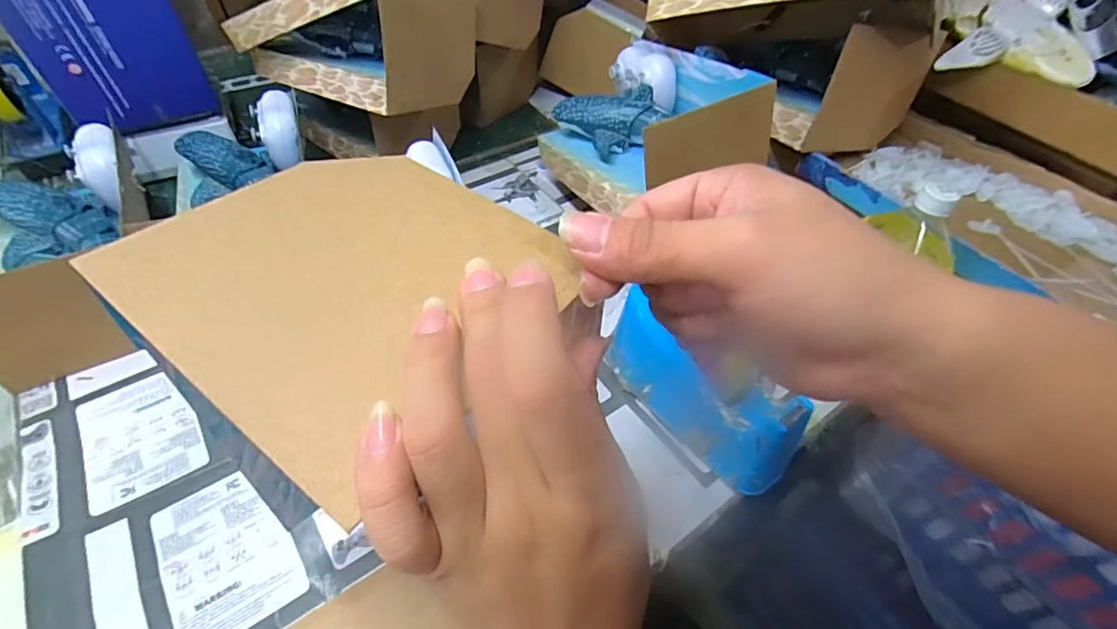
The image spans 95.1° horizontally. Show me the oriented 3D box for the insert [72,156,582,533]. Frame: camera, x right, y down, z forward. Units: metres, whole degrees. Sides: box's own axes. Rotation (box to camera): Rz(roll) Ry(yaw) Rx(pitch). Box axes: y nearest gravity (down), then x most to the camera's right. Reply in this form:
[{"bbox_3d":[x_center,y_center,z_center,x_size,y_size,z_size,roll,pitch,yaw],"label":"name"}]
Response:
[{"bbox_3d":[-0.082,-0.019,0.196,0.148,0.004,0.124,32,56,22],"label":"insert"}]

